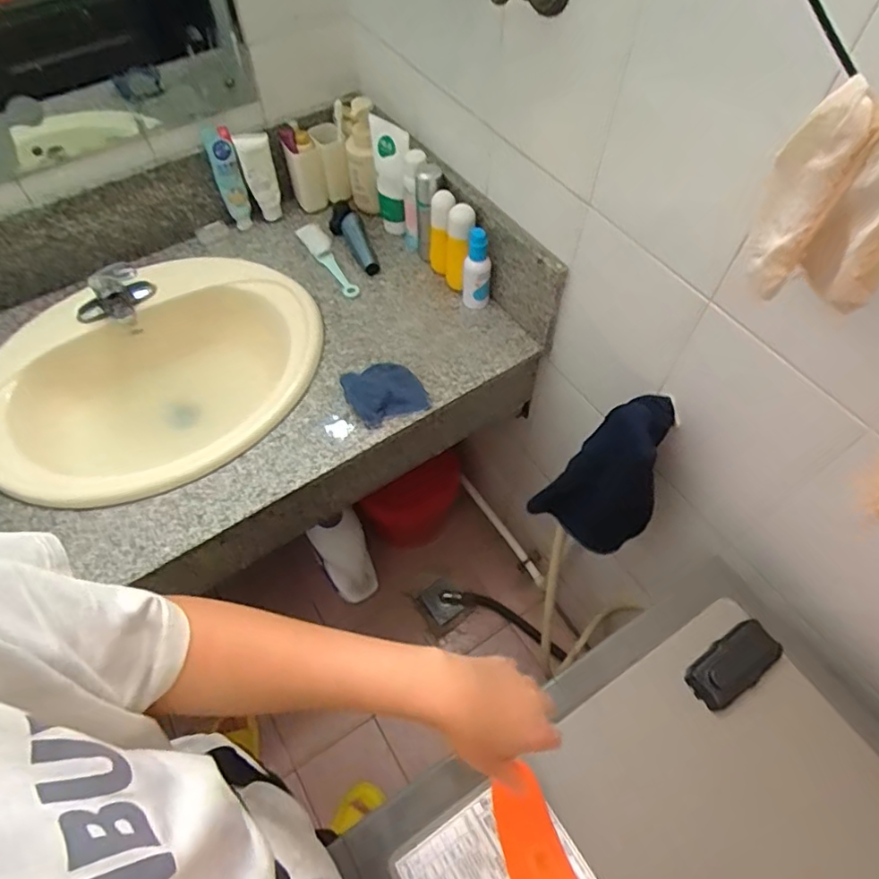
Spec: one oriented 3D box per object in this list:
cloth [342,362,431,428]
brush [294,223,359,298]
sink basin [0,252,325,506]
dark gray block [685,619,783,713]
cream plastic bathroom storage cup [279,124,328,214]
[{"bbox_3d":[-0.087,-0.077,0.870,0.104,0.024,0.112,-25,62,-15],"label":"cloth"},{"bbox_3d":[-0.205,-0.327,1.043,0.047,0.029,0.215,-25,57,-14],"label":"brush"},{"bbox_3d":[-0.447,-0.087,0.950,0.525,0.213,0.452,-39,67,-22],"label":"sink basin"},{"bbox_3d":[0.321,0.241,0.622,0.111,0.022,0.052,-26,62,-16],"label":"dark gray block"},{"bbox_3d":[-0.255,-0.508,1.083,0.064,0.138,0.053,-14,58,-11],"label":"cream plastic bathroom storage cup"}]

